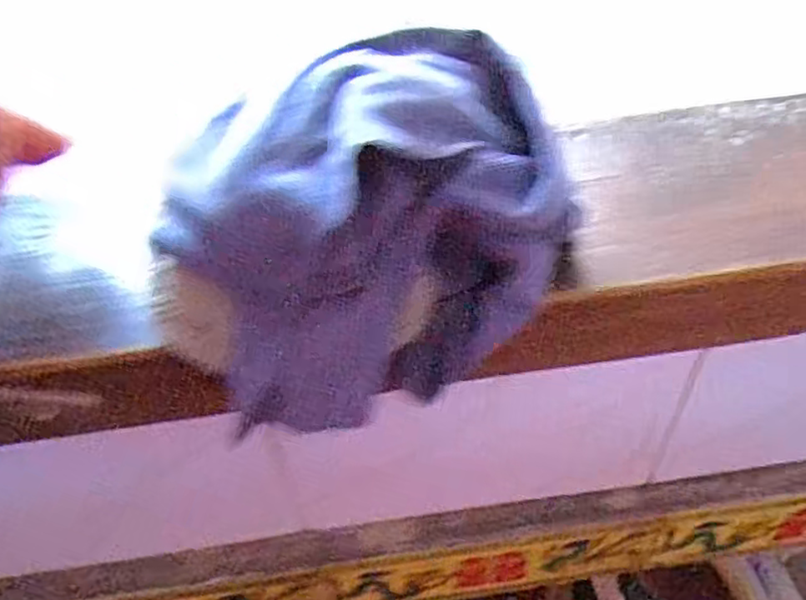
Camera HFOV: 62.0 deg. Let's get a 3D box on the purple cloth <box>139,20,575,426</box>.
[{"bbox_3d":[-0.006,-0.028,0.222,0.132,0.092,0.084,-29,48,-27],"label":"purple cloth"}]

